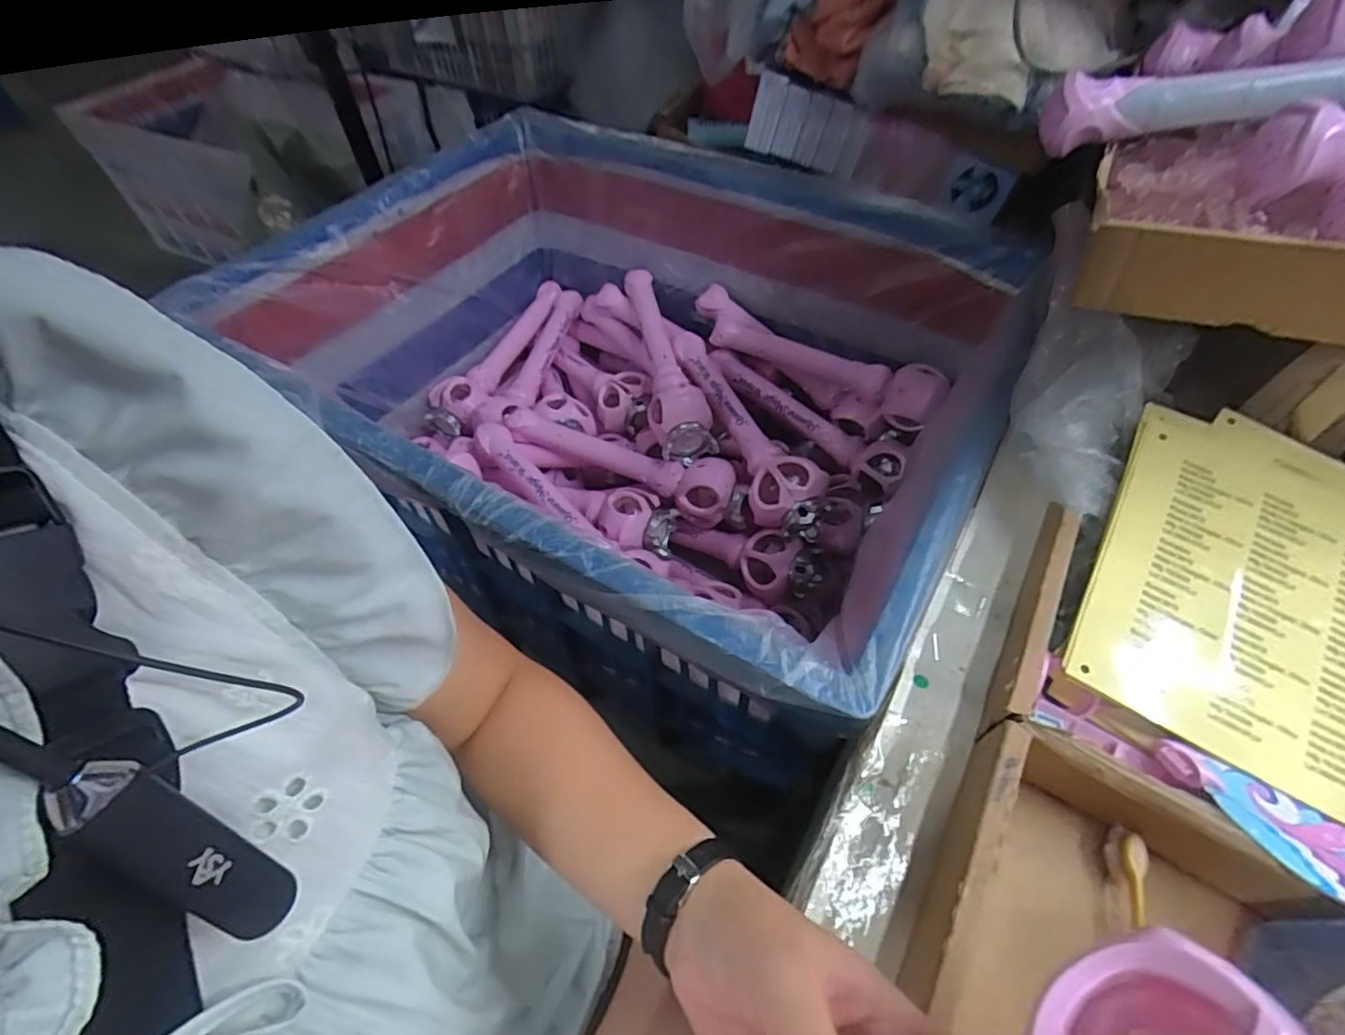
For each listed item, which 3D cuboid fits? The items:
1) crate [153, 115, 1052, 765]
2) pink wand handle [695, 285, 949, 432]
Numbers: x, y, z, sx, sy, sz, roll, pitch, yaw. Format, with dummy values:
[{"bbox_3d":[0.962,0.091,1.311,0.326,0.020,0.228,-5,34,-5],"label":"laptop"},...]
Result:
[{"bbox_3d":[-0.052,-0.156,0.758,0.780,0.352,0.633,26,58,19],"label":"crate"},{"bbox_3d":[0.194,-0.229,0.845,0.372,0.102,0.067,25,57,18],"label":"pink wand handle"}]

